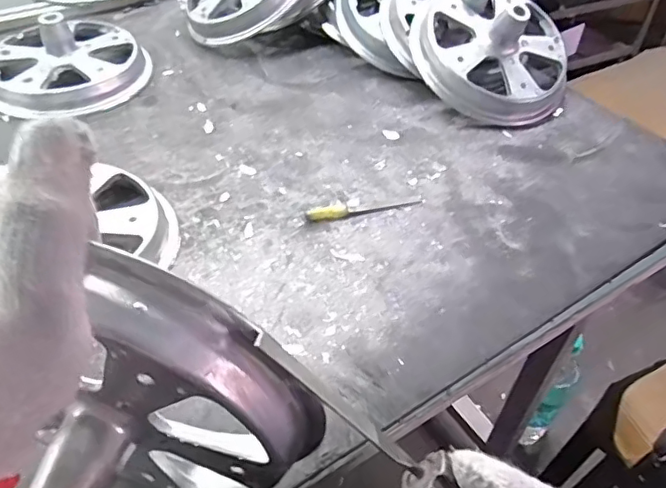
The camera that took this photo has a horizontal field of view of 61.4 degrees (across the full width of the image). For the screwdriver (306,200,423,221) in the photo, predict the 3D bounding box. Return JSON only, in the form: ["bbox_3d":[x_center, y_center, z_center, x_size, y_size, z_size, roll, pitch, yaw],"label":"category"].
[{"bbox_3d":[0.033,-0.039,0.583,0.121,0.012,0.015,-10,48,-14],"label":"screwdriver"}]

